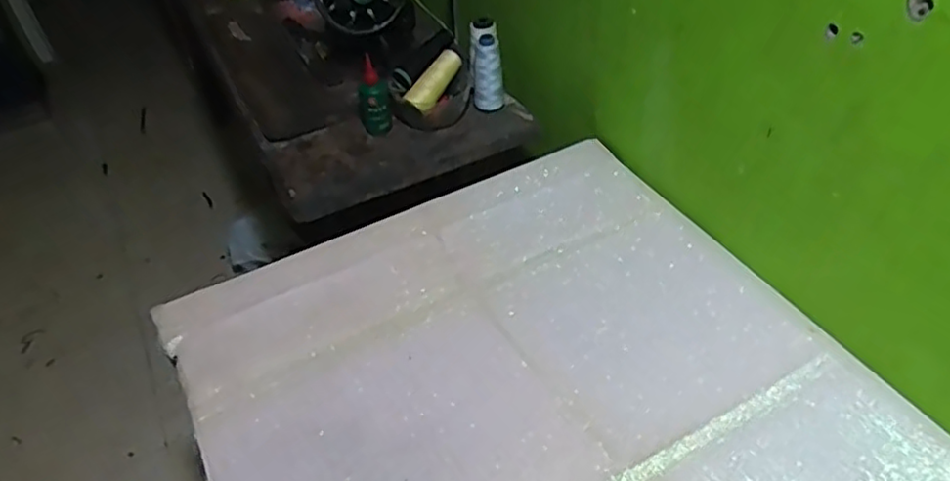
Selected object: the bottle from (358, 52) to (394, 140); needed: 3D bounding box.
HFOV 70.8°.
[{"bbox_3d":[-0.149,-0.207,0.985,0.045,0.106,0.040,-27,47,-23],"label":"bottle"}]

